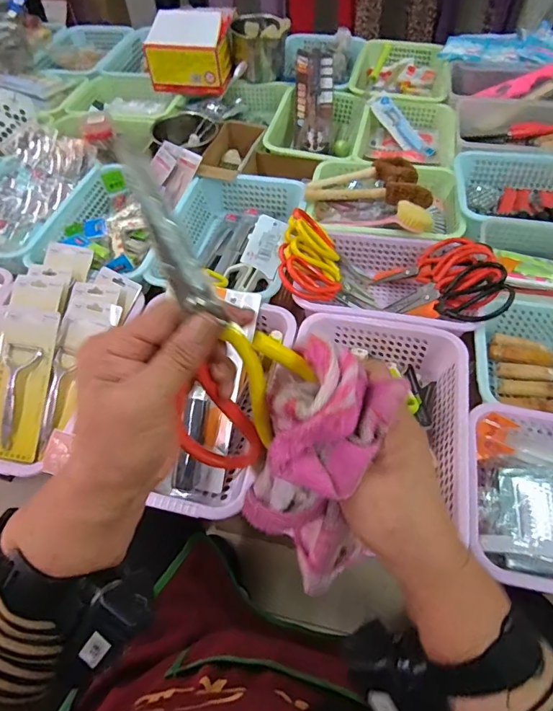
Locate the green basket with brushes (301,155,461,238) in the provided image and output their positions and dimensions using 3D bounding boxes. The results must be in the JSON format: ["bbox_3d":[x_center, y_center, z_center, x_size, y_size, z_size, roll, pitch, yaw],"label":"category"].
[{"bbox_3d":[0.218,-0.330,0.872,0.299,0.101,0.230,7,56,8],"label":"green basket with brushes"}]

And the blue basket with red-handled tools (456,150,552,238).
[{"bbox_3d":[0.534,-0.316,0.877,0.338,0.074,0.280,4,55,6],"label":"blue basket with red-handled tools"}]

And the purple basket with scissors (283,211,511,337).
[{"bbox_3d":[0.191,-0.136,0.744,0.354,0.129,0.222,11,56,11],"label":"purple basket with scissors"}]

